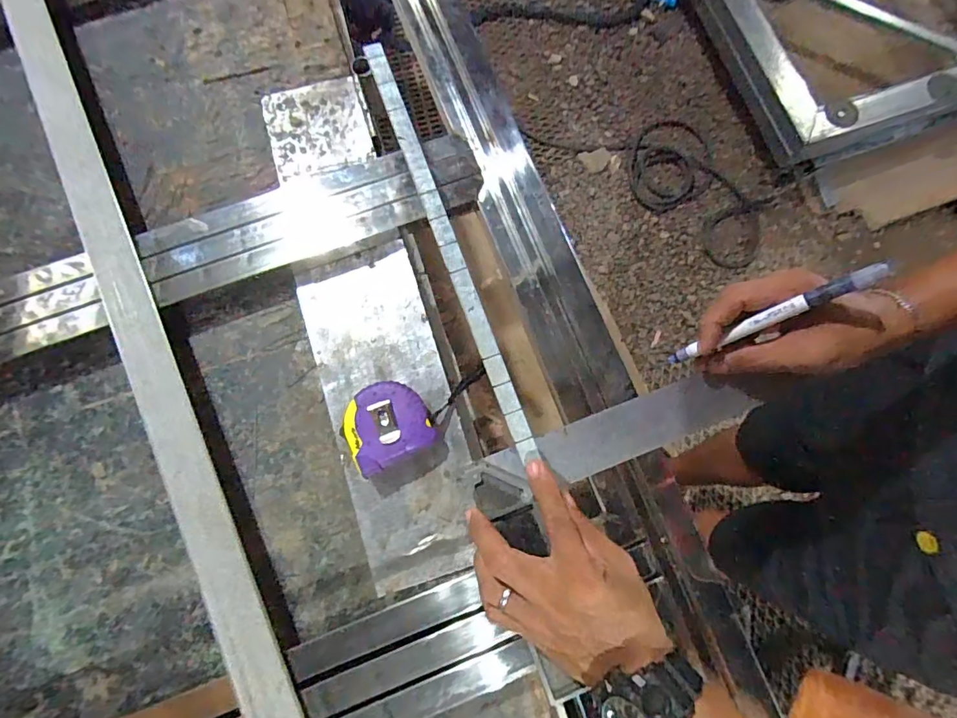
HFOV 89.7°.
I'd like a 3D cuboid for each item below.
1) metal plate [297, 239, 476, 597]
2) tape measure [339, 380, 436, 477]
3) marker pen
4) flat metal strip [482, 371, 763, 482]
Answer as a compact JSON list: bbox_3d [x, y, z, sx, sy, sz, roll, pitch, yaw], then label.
[{"bbox_3d":[-0.079,0.048,0.442,0.109,0.006,0.292,-17,78,-4],"label":"metal plate"},{"bbox_3d":[-0.081,0.058,0.424,0.071,0.037,0.067,-28,79,-6],"label":"tape measure"},{"bbox_3d":[0.209,-0.029,0.349,0.147,0.011,0.012,-30,76,37],"label":"marker pen"},{"bbox_3d":[0.121,0.056,0.386,0.218,0.007,0.043,-21,81,-4],"label":"flat metal strip"}]

